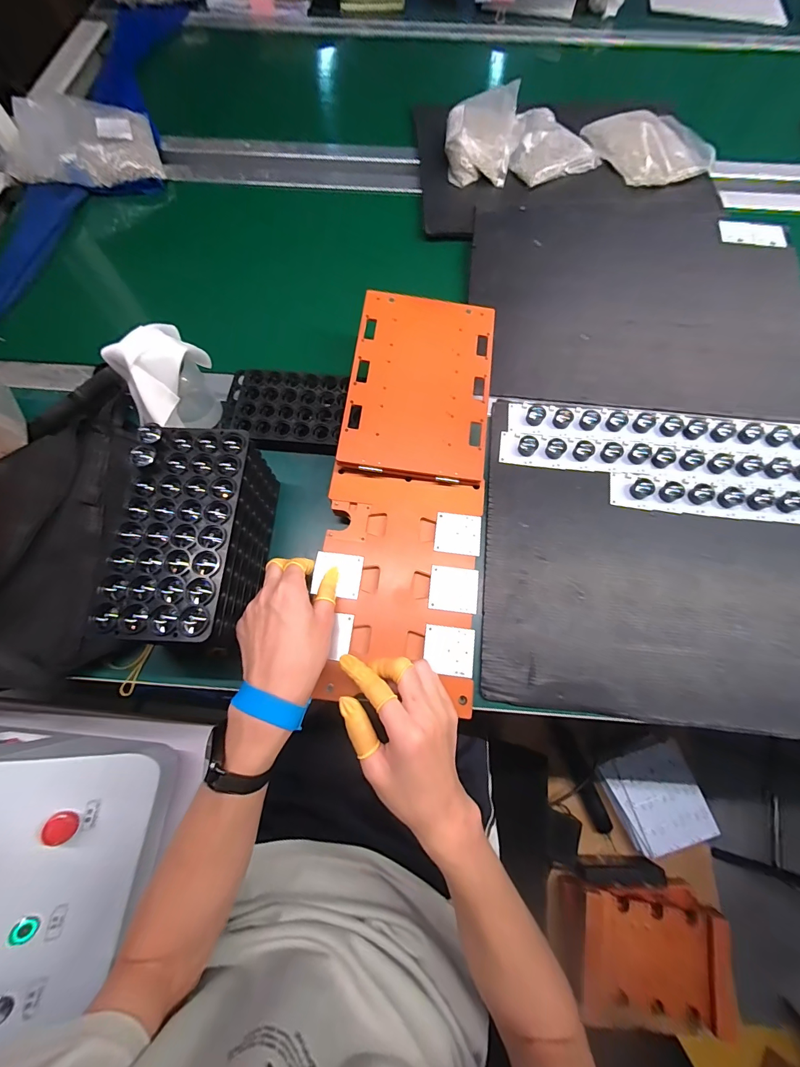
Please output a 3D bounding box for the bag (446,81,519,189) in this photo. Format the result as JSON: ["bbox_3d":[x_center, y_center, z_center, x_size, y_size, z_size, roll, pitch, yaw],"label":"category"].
[{"bbox_3d":[0.134,-0.666,0.632,0.118,0.043,0.180,10,72,5],"label":"bag"}]

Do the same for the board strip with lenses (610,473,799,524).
[{"bbox_3d":[0.418,-0.037,0.437,0.332,0.014,0.042,6,72,4],"label":"board strip with lenses"}]

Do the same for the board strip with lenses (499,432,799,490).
[{"bbox_3d":[0.353,-0.087,0.452,0.459,0.015,0.046,5,72,3],"label":"board strip with lenses"}]

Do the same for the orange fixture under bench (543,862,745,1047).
[{"bbox_3d":[0.437,0.765,0.695,0.301,0.076,0.219,7,71,2],"label":"orange fixture under bench"}]

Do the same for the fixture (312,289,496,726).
[{"bbox_3d":[0.010,-0.064,0.412,0.160,0.023,0.446,4,77,3],"label":"fixture"}]

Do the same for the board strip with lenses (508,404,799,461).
[{"bbox_3d":[0.363,-0.124,0.467,0.449,0.012,0.048,7,72,4],"label":"board strip with lenses"}]

